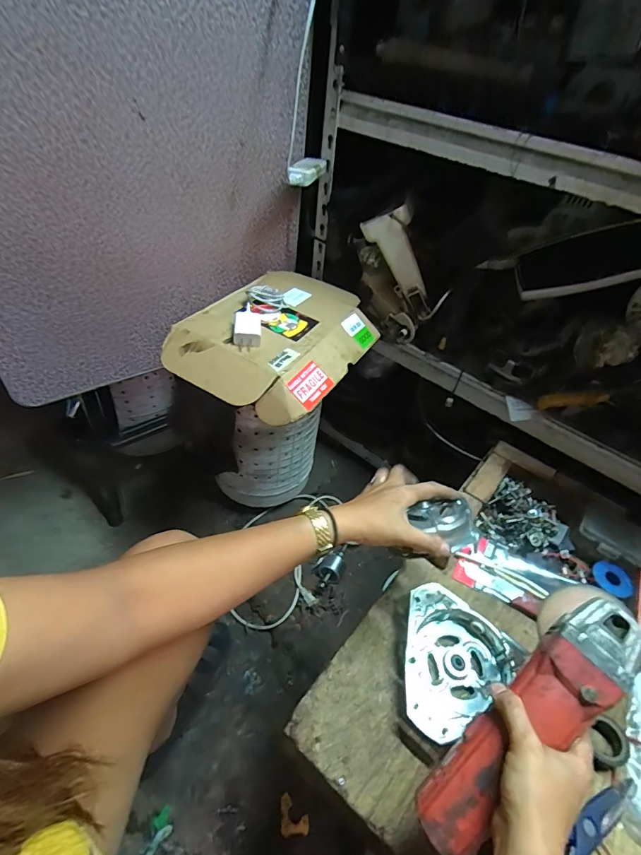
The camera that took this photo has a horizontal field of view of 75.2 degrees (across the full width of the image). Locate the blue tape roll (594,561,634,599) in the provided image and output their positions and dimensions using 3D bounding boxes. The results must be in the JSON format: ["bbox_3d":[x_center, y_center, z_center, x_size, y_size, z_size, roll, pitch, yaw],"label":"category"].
[{"bbox_3d":[0.428,0.219,0.610,0.050,0.012,0.061,30,49,21],"label":"blue tape roll"}]

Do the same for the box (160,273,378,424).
[{"bbox_3d":[-0.063,-0.165,0.713,0.252,0.072,0.360,25,47,17],"label":"box"}]

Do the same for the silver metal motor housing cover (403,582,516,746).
[{"bbox_3d":[0.147,0.285,0.518,0.163,0.039,0.141,-28,54,-30],"label":"silver metal motor housing cover"}]

